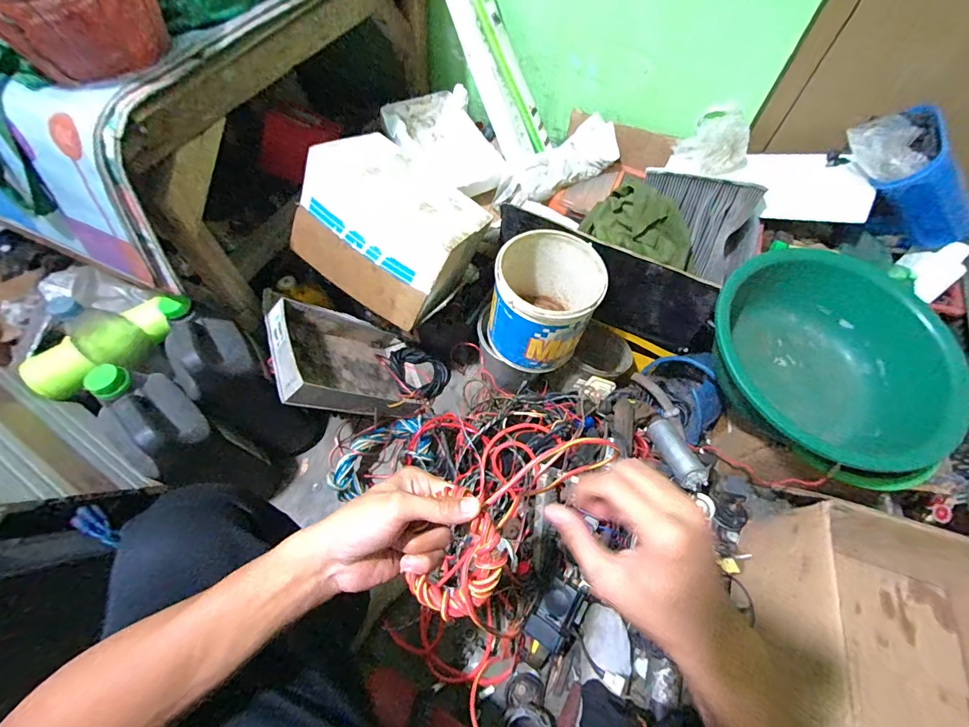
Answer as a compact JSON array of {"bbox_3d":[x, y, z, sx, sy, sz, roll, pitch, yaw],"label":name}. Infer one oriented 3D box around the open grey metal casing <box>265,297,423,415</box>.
[{"bbox_3d":[-0.280,-0.013,0.854,0.060,0.329,0.259,-36,59,19],"label":"open grey metal casing"}]

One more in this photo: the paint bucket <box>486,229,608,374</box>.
[{"bbox_3d":[0.107,-0.106,0.736,0.182,0.185,0.177,0,61,0],"label":"paint bucket"}]

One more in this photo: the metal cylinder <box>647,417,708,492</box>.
[{"bbox_3d":[0.356,0.162,0.762,0.050,0.039,0.155,-9,35,-5],"label":"metal cylinder"}]

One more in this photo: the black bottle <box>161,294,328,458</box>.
[{"bbox_3d":[-0.449,0.048,0.770,0.207,0.318,0.128,33,66,17],"label":"black bottle"}]

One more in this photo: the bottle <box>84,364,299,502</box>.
[{"bbox_3d":[-0.508,0.144,0.726,0.180,0.332,0.121,26,64,14],"label":"bottle"}]

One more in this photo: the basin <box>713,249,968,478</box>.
[{"bbox_3d":[0.538,-0.019,0.681,0.342,0.149,0.349,0,61,0],"label":"basin"}]

